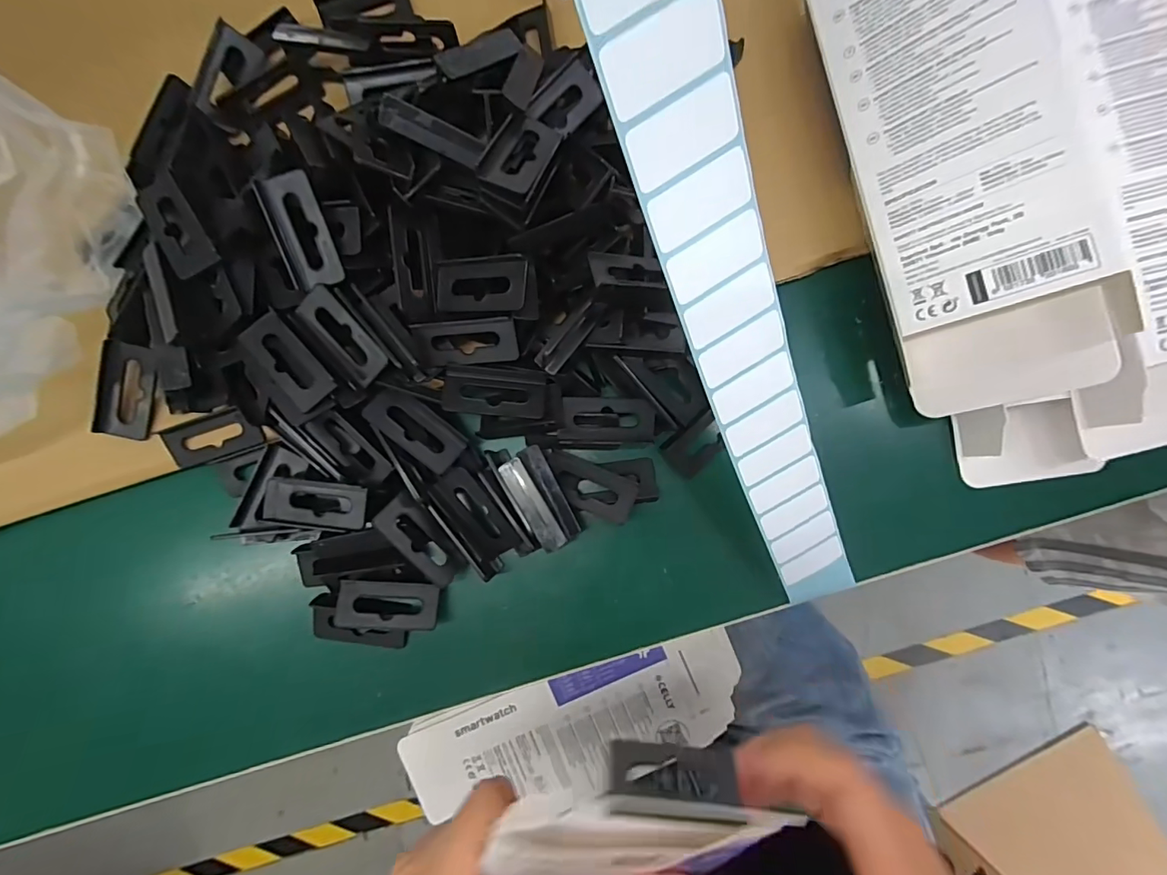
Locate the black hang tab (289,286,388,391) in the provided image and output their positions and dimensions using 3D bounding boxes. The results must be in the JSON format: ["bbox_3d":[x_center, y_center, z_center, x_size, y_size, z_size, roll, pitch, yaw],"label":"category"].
[{"bbox_3d":[-0.112,-0.046,0.227,0.021,0.011,0.044,-41,85,0],"label":"black hang tab"}]

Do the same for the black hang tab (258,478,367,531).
[{"bbox_3d":[-0.132,0.032,0.240,0.058,0.005,0.022,4,84,9],"label":"black hang tab"}]

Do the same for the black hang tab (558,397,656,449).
[{"bbox_3d":[0.012,-0.007,0.242,0.046,0.008,0.025,0,86,3],"label":"black hang tab"}]

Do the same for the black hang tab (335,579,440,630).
[{"bbox_3d":[-0.095,0.082,0.242,0.047,0.006,0.022,4,70,-4],"label":"black hang tab"}]

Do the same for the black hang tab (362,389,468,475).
[{"bbox_3d":[-0.081,-0.004,0.238,0.047,0.004,0.022,42,62,-9],"label":"black hang tab"}]

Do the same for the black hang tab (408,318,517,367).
[{"bbox_3d":[-0.053,-0.044,0.227,0.046,0.008,0.022,-5,121,3],"label":"black hang tab"}]

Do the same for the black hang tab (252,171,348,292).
[{"bbox_3d":[-0.124,-0.091,0.217,0.023,0.006,0.047,-13,106,-2],"label":"black hang tab"}]

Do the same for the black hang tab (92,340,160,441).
[{"bbox_3d":[-0.229,-0.023,0.247,0.023,0.005,0.048,10,100,-23],"label":"black hang tab"}]

